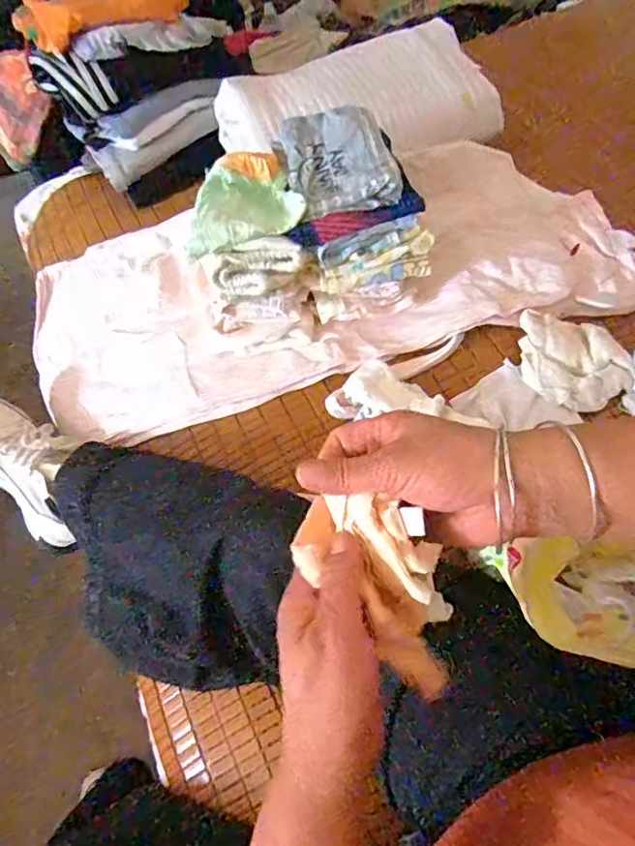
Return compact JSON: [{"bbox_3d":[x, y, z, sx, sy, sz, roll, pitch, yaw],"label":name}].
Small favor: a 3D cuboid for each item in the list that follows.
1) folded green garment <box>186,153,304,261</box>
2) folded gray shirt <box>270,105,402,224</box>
[{"bbox_3d":[-0.094,-0.255,0.663,0.136,0.044,0.134,-18,57,-7],"label":"folded green garment"},{"bbox_3d":[0.026,-0.315,0.671,0.125,0.039,0.156,-17,57,-6],"label":"folded gray shirt"}]

